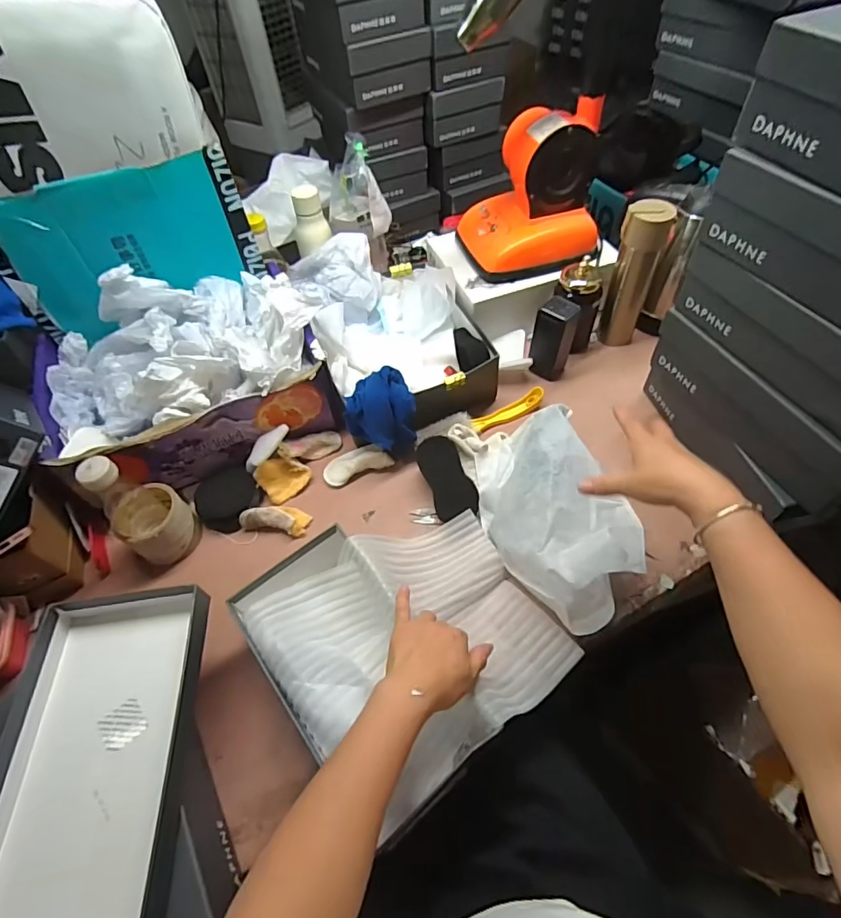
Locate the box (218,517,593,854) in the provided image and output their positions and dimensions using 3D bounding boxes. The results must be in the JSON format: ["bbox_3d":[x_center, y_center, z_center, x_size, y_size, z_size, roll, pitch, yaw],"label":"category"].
[{"bbox_3d":[-0.012,0.195,0.570,0.300,0.090,0.288,-34,58,-18],"label":"box"}]

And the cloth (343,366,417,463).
[{"bbox_3d":[-0.059,-0.069,0.738,0.104,0.103,0.099,-2,54,3],"label":"cloth"}]

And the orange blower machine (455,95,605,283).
[{"bbox_3d":[0.183,-0.435,0.813,0.222,0.218,0.167,-9,54,-2],"label":"orange blower machine"}]

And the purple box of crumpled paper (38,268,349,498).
[{"bbox_3d":[-0.359,-0.138,0.752,0.395,0.181,0.300,-25,56,-13],"label":"purple box of crumpled paper"}]

